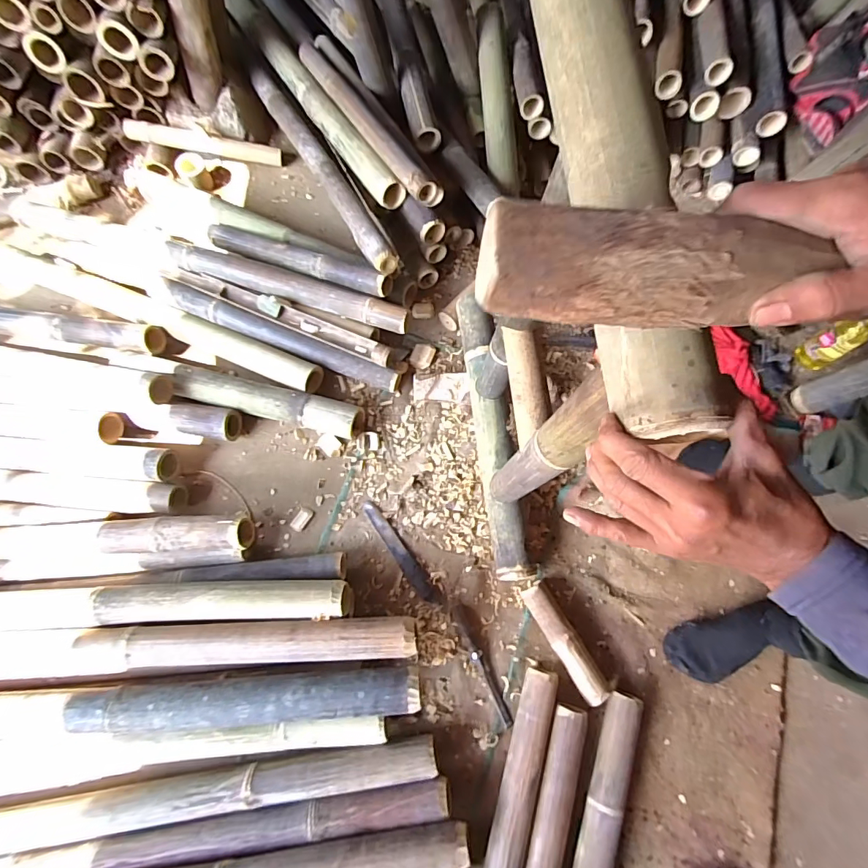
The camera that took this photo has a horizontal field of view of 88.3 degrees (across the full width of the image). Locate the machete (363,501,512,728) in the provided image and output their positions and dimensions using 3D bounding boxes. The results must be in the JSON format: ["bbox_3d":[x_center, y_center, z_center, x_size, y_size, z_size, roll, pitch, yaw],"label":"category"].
[{"bbox_3d":[0.007,0.346,0.937,0.056,0.022,0.510,-35,74,-10],"label":"machete"}]

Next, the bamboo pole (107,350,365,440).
[{"bbox_3d":[-0.394,-0.077,1.063,0.456,0.081,0.082,13,72,6],"label":"bamboo pole"}]

